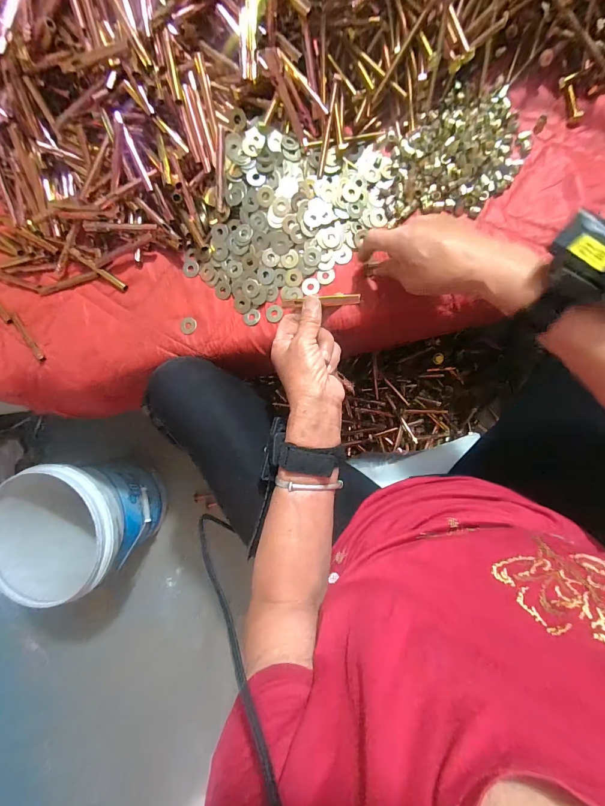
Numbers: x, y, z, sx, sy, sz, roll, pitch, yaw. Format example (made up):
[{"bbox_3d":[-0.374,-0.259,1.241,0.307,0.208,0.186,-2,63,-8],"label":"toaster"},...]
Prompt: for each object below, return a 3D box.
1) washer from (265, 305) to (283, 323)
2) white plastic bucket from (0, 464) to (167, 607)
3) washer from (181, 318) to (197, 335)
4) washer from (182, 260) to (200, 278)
[{"bbox_3d":[-0.035,-0.111,0.426,0.021,0.004,0.021,0,87,9],"label":"washer"},{"bbox_3d":[-0.476,0.260,0.766,0.246,0.242,0.251,0,87,9],"label":"white plastic bucket"},{"bbox_3d":[-0.146,-0.098,0.438,0.020,0.004,0.021,0,87,9],"label":"washer"},{"bbox_3d":[-0.145,-0.173,0.442,0.023,0.004,0.021,0,87,9],"label":"washer"}]

